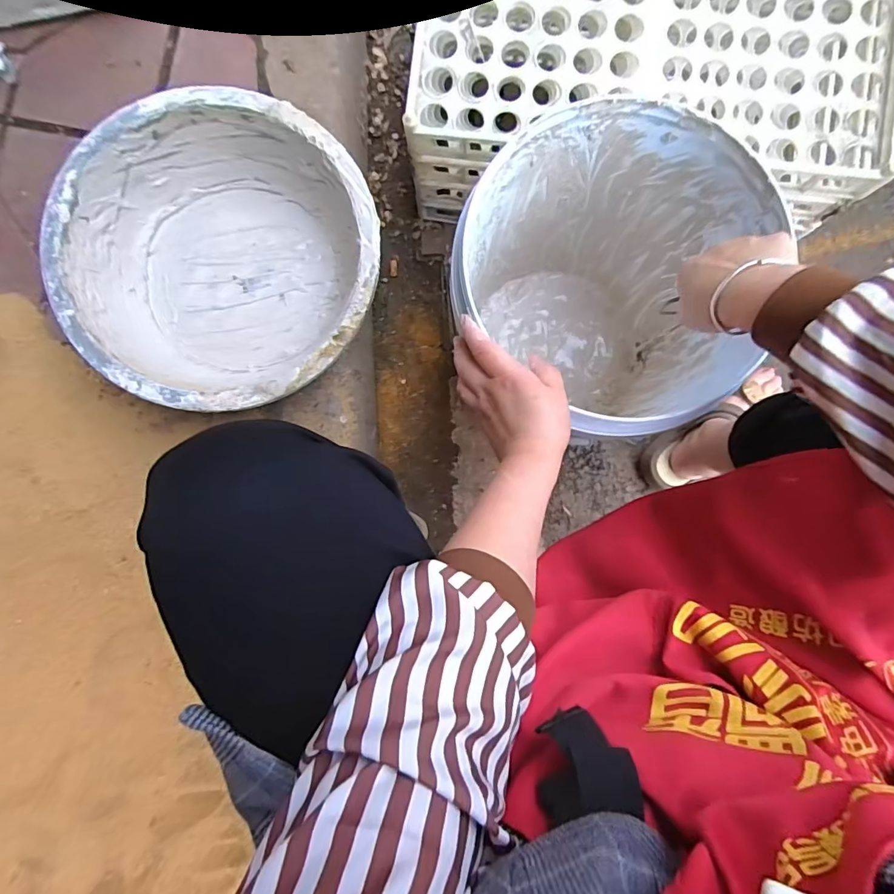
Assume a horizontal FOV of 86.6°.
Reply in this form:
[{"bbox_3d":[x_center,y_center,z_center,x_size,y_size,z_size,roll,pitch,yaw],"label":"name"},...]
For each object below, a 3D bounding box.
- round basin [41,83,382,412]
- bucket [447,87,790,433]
[{"bbox_3d":[-0.277,-0.238,0.620,0.371,0.126,0.375,0,88,1],"label":"round basin"},{"bbox_3d":[0.171,-0.175,0.601,0.293,0.338,0.280,0,88,1],"label":"bucket"}]

